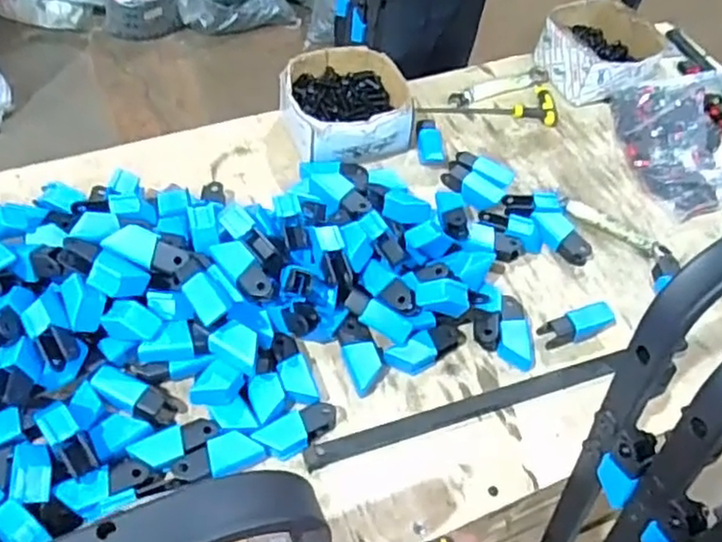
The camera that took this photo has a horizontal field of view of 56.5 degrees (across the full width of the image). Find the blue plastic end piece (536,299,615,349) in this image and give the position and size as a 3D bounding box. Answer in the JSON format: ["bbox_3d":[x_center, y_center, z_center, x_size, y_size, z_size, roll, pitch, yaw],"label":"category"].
[{"bbox_3d":[0.243,0.060,0.754,0.083,0.022,0.031,-17,57,-17],"label":"blue plastic end piece"}]

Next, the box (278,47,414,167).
[{"bbox_3d":[-0.020,-0.223,0.930,0.164,0.080,0.169,-16,57,-16],"label":"box"}]

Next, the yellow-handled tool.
[{"bbox_3d":[0.186,-0.253,0.994,0.202,0.018,0.072,4,54,-3],"label":"yellow-handled tool"}]

